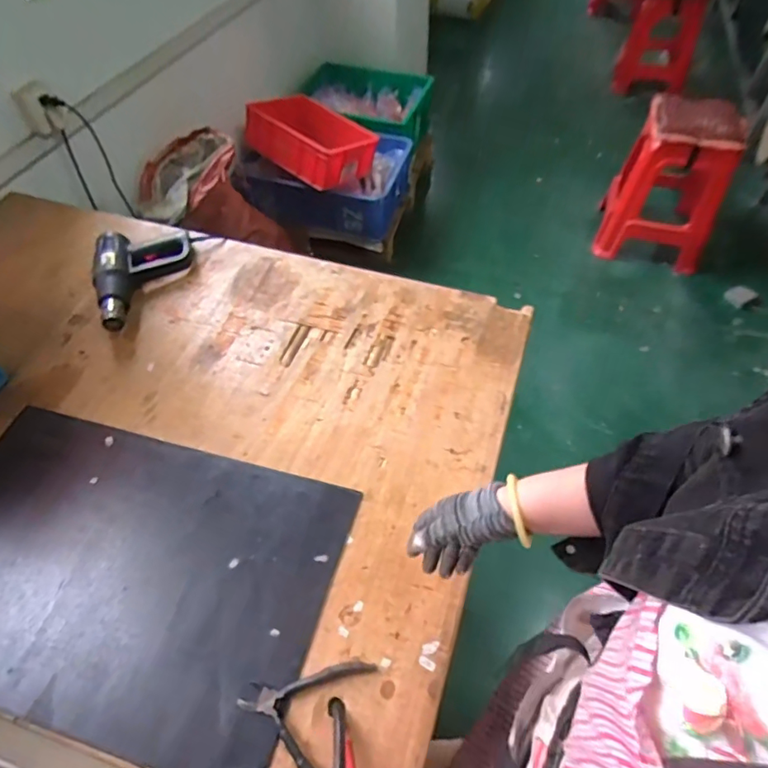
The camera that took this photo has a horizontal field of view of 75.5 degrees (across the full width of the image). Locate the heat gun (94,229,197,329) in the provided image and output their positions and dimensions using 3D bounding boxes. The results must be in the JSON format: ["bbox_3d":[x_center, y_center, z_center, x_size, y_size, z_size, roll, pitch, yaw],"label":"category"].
[{"bbox_3d":[-0.448,-0.214,0.935,0.177,0.070,0.223,-23,58,-12],"label":"heat gun"}]

